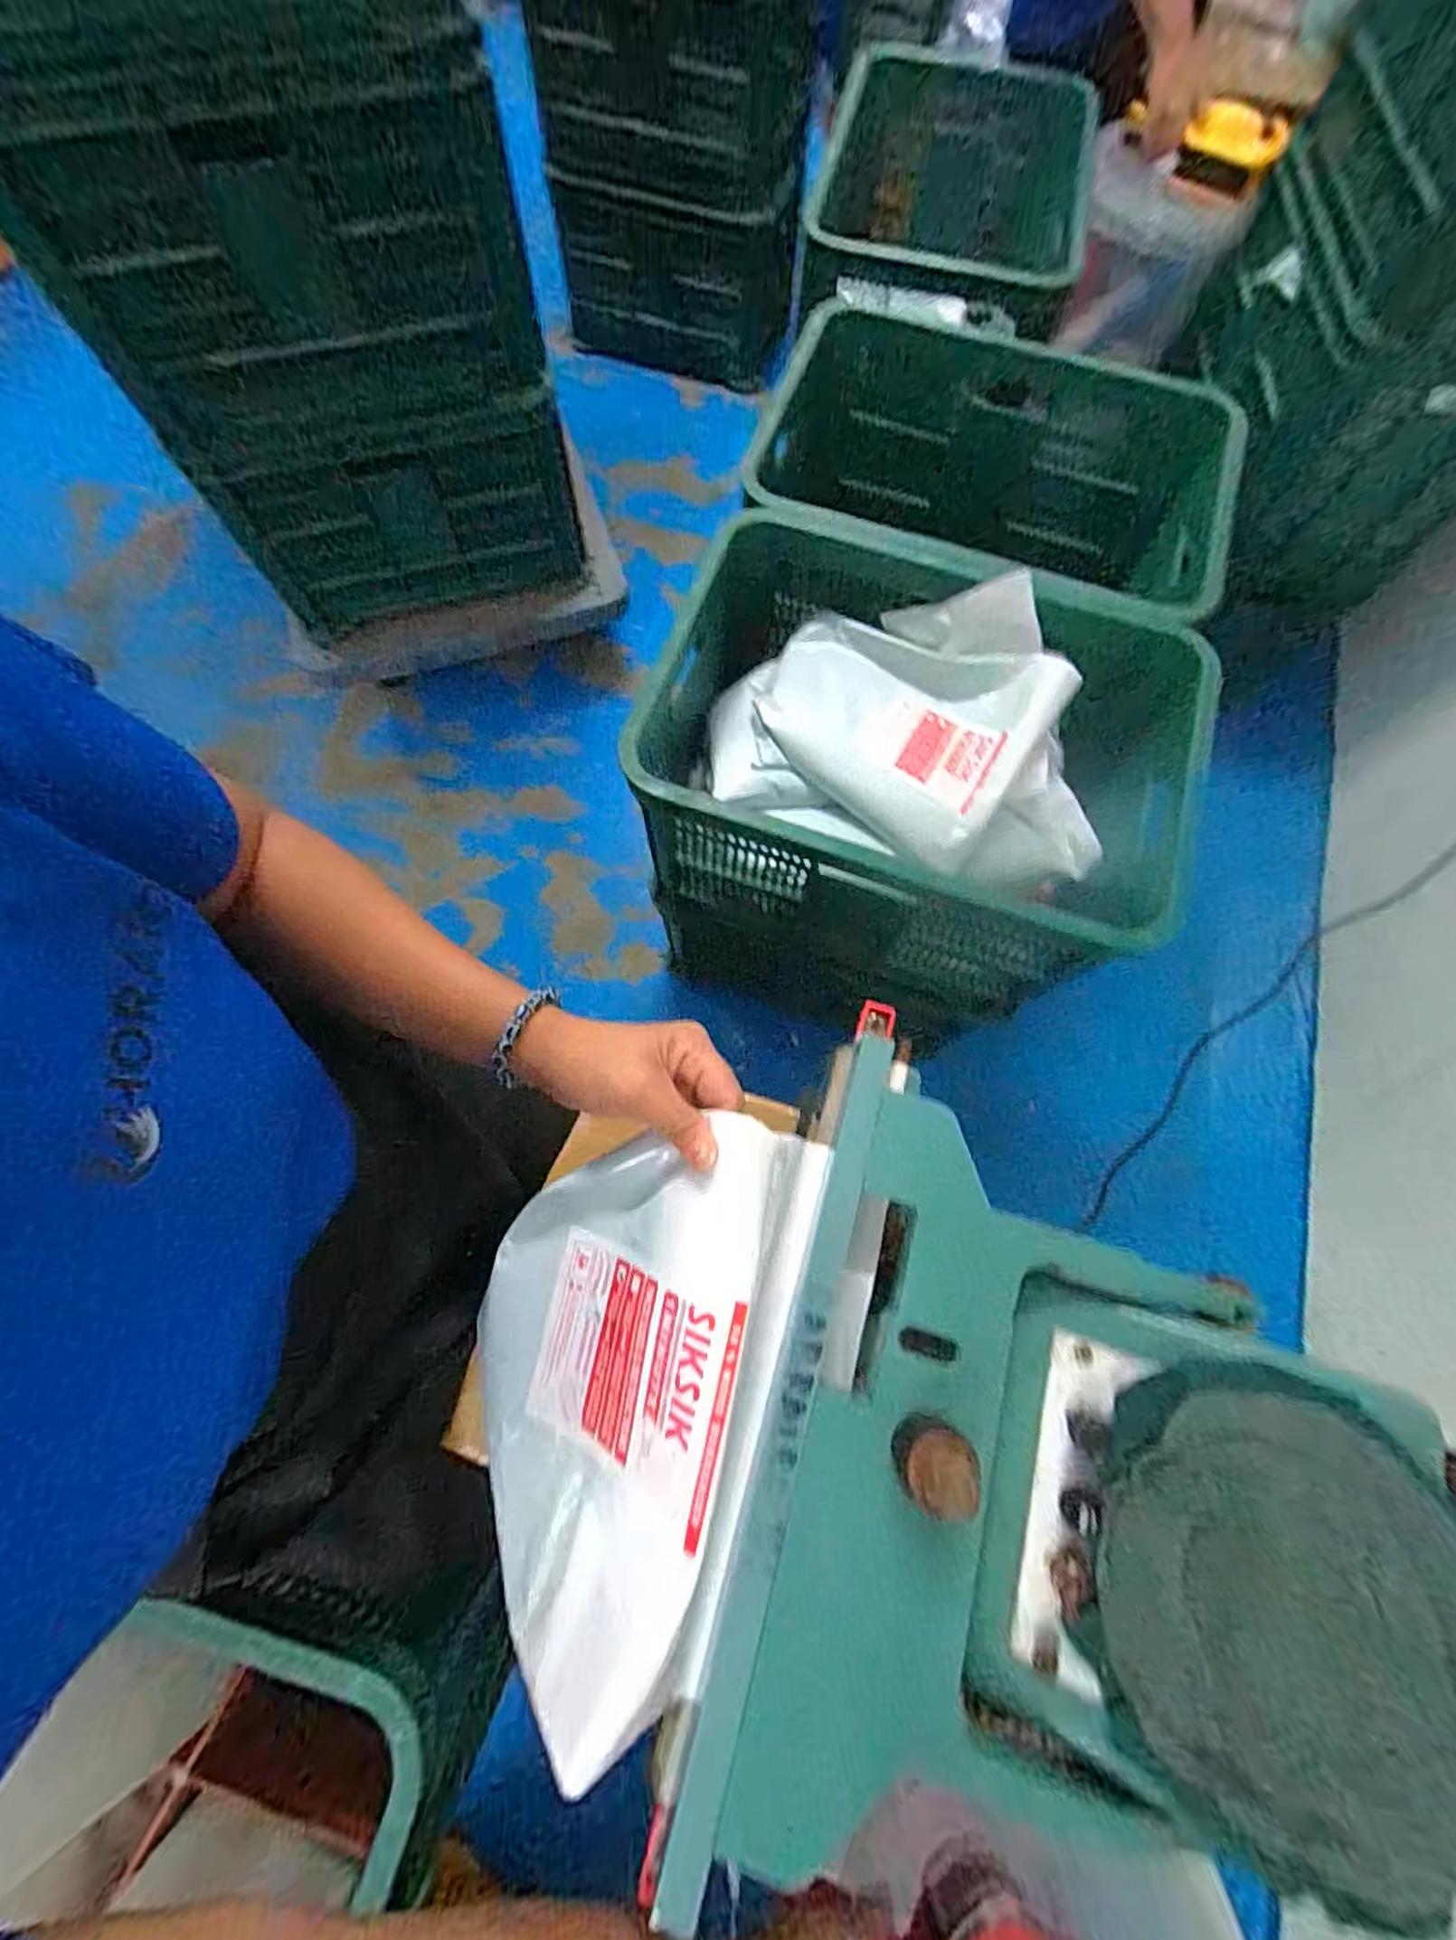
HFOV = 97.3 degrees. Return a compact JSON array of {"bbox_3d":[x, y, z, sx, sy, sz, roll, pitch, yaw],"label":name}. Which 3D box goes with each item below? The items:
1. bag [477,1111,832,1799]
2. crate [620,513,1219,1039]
[{"bbox_3d":[-0.054,0.190,0.347,0.188,0.076,0.240,7,77,41],"label":"bag"},{"bbox_3d":[0.195,-0.209,0.760,0.534,0.327,0.414,13,73,2],"label":"crate"}]

